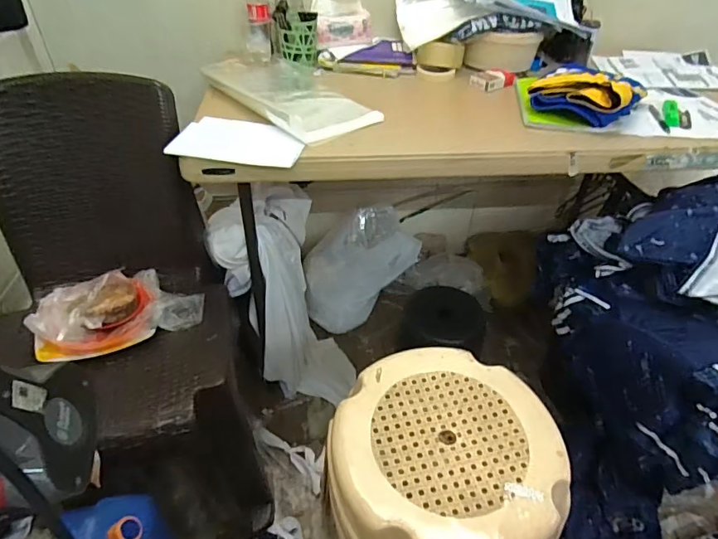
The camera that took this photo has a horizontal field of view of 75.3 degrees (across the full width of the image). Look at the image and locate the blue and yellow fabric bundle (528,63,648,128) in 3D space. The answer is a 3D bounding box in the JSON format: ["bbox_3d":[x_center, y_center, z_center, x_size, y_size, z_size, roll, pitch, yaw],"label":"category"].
[{"bbox_3d":[0.460,-0.365,0.937,0.181,0.064,0.216,28,47,27],"label":"blue and yellow fabric bundle"}]

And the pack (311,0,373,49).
[{"bbox_3d":[-0.041,-0.603,1.136,0.138,0.085,0.079,-9,42,-11],"label":"pack"}]

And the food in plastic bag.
[{"bbox_3d":[-0.466,0.073,0.905,0.291,0.069,0.169,-17,44,-20],"label":"food in plastic bag"}]

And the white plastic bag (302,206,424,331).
[{"bbox_3d":[0.011,-0.023,1.442,0.210,0.265,0.396,33,50,31],"label":"white plastic bag"}]

